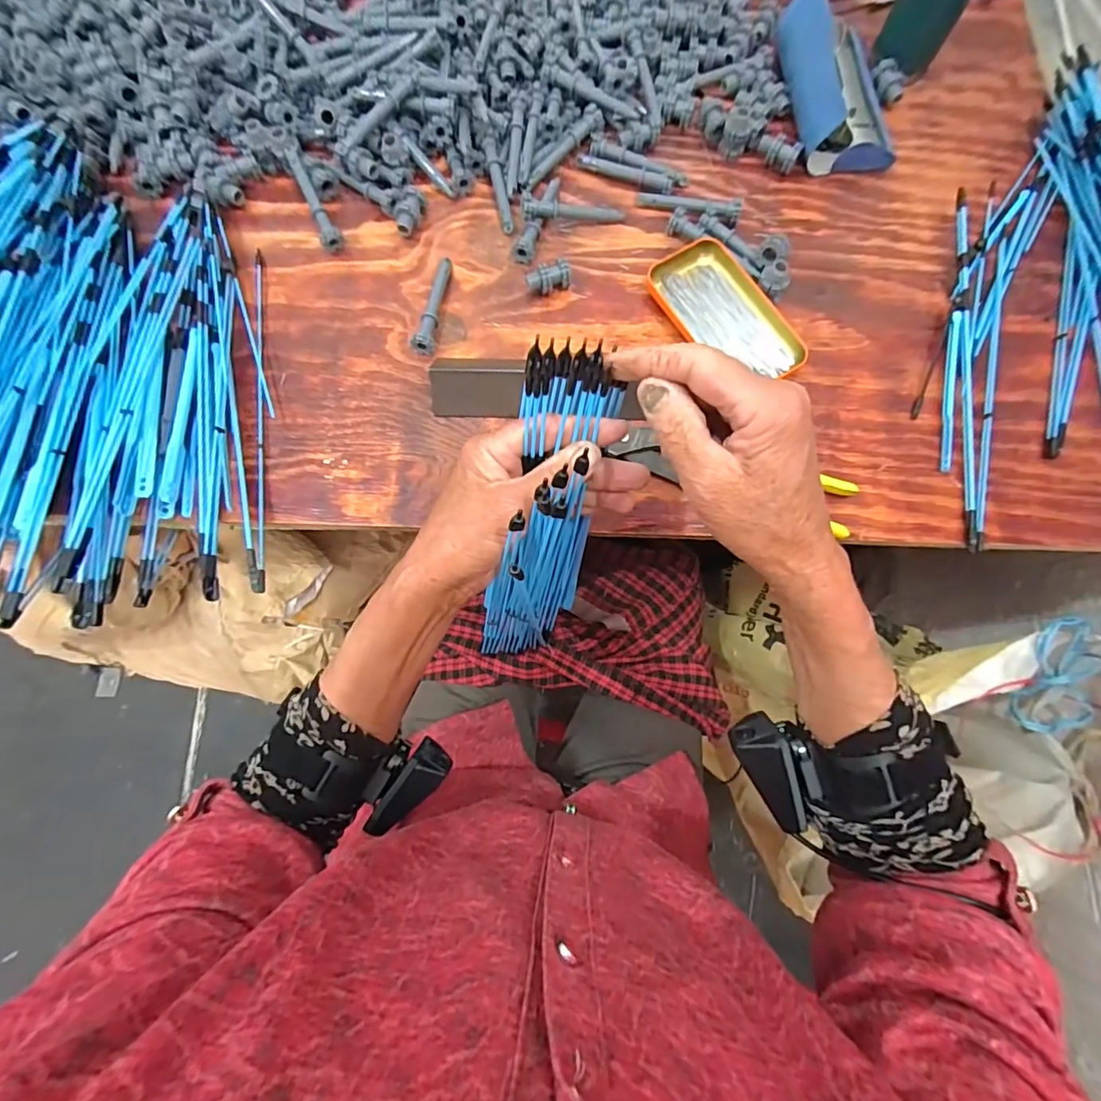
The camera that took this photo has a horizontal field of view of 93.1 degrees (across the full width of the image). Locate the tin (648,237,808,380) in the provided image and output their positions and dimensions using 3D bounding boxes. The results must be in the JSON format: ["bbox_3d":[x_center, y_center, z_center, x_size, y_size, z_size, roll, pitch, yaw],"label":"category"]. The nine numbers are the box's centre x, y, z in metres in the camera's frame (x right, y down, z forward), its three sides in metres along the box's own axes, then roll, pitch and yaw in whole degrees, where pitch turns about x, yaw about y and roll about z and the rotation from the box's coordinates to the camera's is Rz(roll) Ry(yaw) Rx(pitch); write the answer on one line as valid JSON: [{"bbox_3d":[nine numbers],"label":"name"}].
[{"bbox_3d":[0.150,-0.201,0.448,0.070,0.019,0.141,-32,78,-9],"label":"tin"}]

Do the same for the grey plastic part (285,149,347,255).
[{"bbox_3d":[-0.212,-0.314,0.465,0.019,0.014,0.095,-25,90,-7],"label":"grey plastic part"}]

